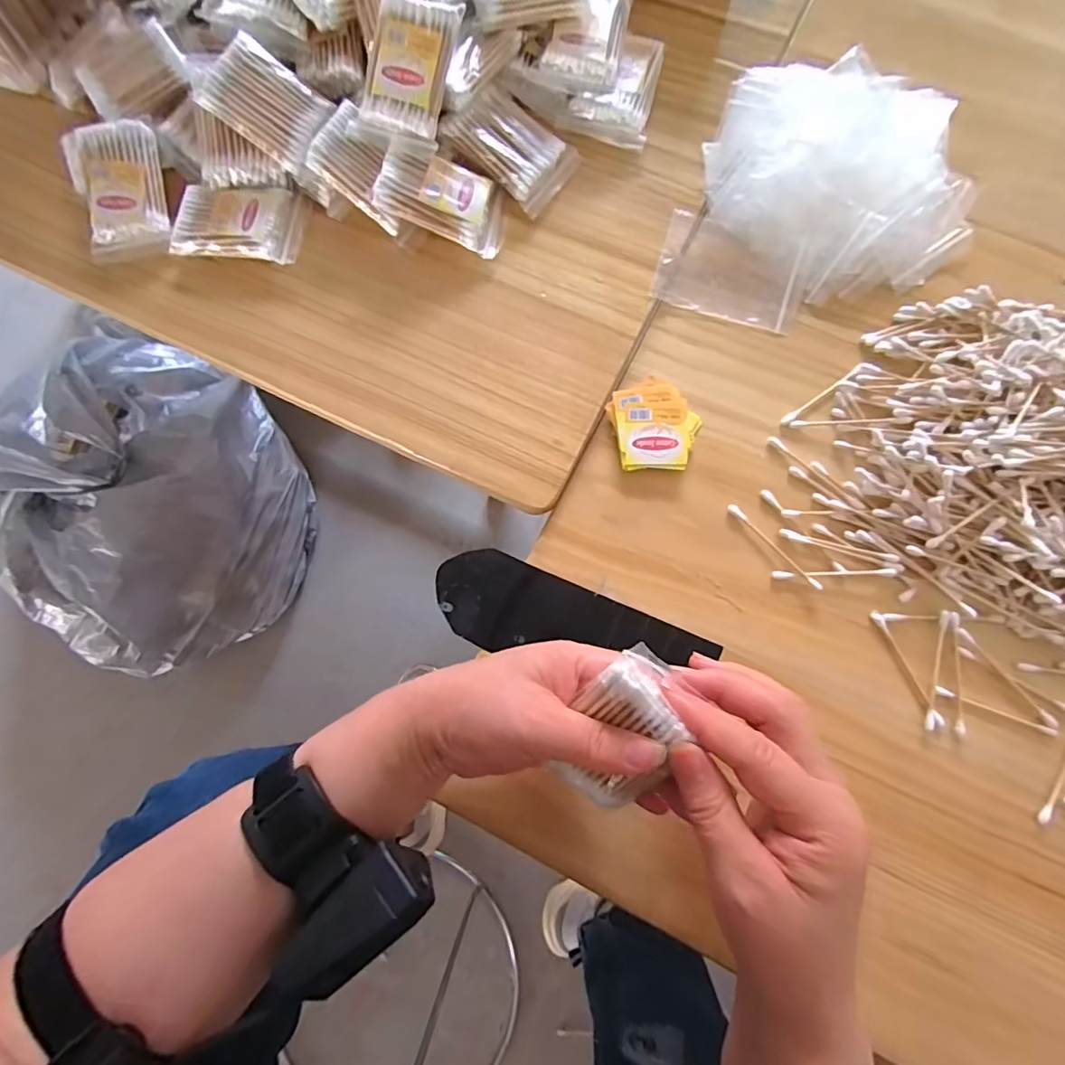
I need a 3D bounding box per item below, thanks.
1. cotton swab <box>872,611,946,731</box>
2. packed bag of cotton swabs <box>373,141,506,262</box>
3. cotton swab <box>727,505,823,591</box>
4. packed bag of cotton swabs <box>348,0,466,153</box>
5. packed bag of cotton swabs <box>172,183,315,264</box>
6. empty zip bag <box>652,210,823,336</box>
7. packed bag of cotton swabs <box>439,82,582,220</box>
[{"bbox_3d":[0.226,0.083,0.318,0.007,0.004,0.075,-25,79,-4],"label":"cotton swab"},{"bbox_3d":[-0.061,-0.232,0.367,0.087,0.011,0.055,15,78,-19],"label":"packed bag of cotton swabs"},{"bbox_3d":[0.152,0.008,0.333,0.006,0.007,0.073,-43,81,-7],"label":"cotton swab"},{"bbox_3d":[-0.084,-0.302,0.348,0.057,0.013,0.081,18,106,6],"label":"packed bag of cotton swabs"},{"bbox_3d":[-0.211,-0.224,0.383,0.092,0.011,0.054,7,79,2],"label":"packed bag of cotton swabs"},{"bbox_3d":[0.140,-0.183,0.372,0.100,0.009,0.068,18,86,6],"label":"empty zip bag"},{"bbox_3d":[-0.012,-0.277,0.380,0.084,0.015,0.062,41,81,-6],"label":"packed bag of cotton swabs"}]

